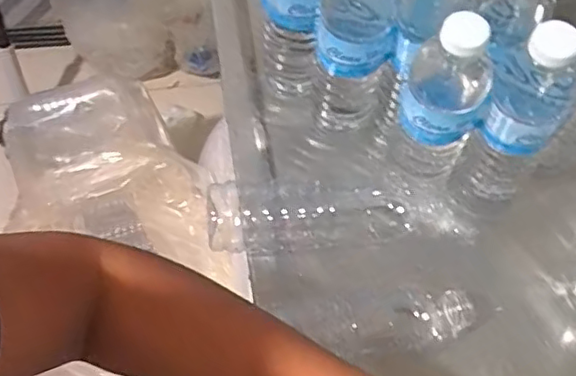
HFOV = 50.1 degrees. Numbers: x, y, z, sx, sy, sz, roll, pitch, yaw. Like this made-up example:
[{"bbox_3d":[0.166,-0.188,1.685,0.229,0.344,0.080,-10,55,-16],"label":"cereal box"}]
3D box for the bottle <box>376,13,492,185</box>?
[{"bbox_3d":[0.119,-0.063,0.498,0.063,0.212,0.065,0,64,-1],"label":"bottle"}]

